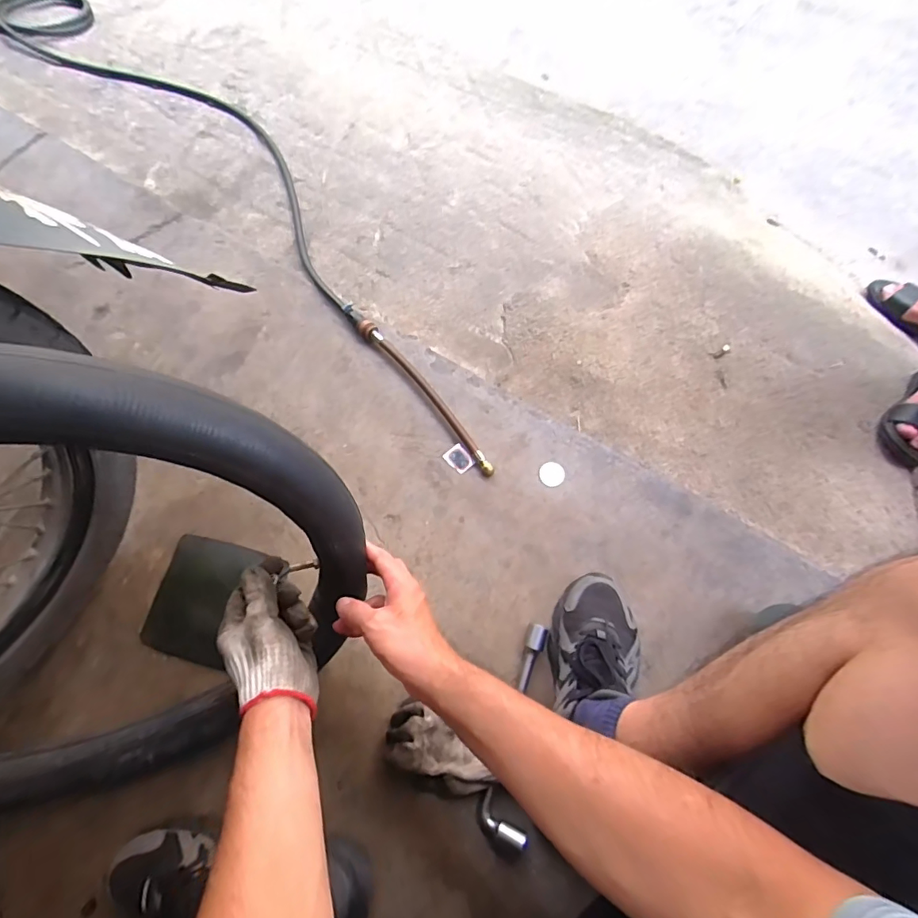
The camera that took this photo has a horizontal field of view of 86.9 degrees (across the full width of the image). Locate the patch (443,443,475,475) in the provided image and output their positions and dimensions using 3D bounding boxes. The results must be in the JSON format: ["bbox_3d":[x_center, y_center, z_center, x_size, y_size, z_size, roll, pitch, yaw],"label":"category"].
[{"bbox_3d":[0.000,-0.001,0.726,0.031,0.004,0.045,-37,73,-12],"label":"patch"}]

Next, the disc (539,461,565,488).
[{"bbox_3d":[0.137,0.022,0.712,0.035,0.004,0.039,2,70,2],"label":"disc"}]

